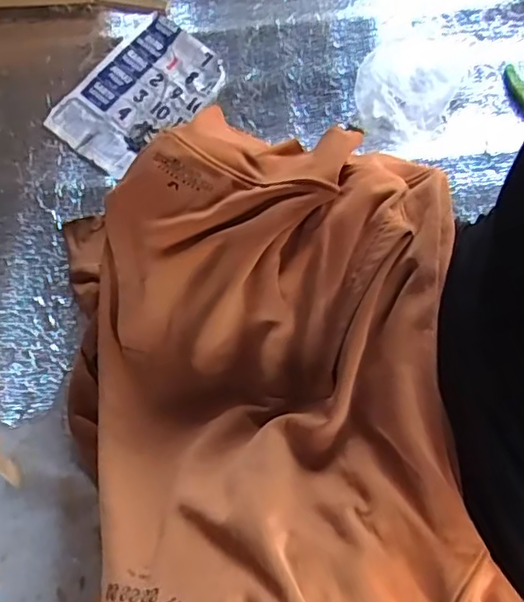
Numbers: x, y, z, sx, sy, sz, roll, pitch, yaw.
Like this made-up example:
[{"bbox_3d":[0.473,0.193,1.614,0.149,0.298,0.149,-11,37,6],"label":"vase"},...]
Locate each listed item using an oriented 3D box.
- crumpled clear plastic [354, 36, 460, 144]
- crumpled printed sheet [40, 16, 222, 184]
[{"bbox_3d":[0.194,-0.292,0.807,0.124,0.034,0.161,21,71,9],"label":"crumpled clear plastic"},{"bbox_3d":[-0.176,-0.293,0.848,0.154,0.027,0.234,40,75,15],"label":"crumpled printed sheet"}]

